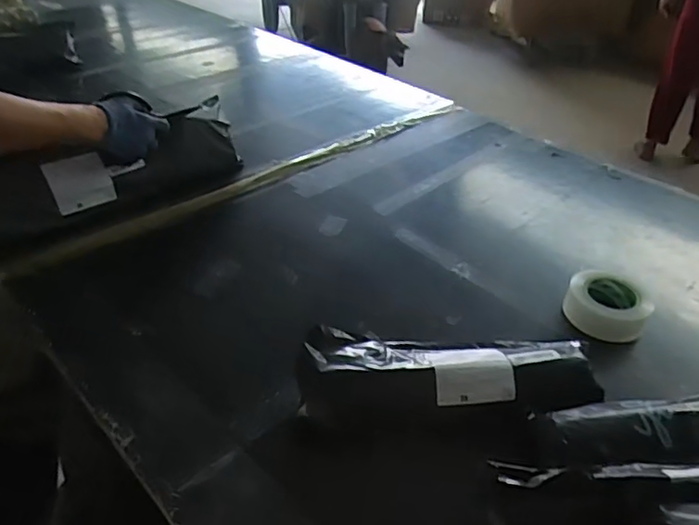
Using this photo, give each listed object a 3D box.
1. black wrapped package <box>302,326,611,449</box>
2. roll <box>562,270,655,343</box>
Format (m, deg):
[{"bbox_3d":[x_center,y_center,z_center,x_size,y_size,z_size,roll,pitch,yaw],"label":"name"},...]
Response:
[{"bbox_3d":[0.129,0.155,0.744,0.374,0.078,0.128,4,37,1],"label":"black wrapped package"},{"bbox_3d":[0.409,0.069,0.899,0.121,0.052,0.118,2,37,-1],"label":"roll"}]

